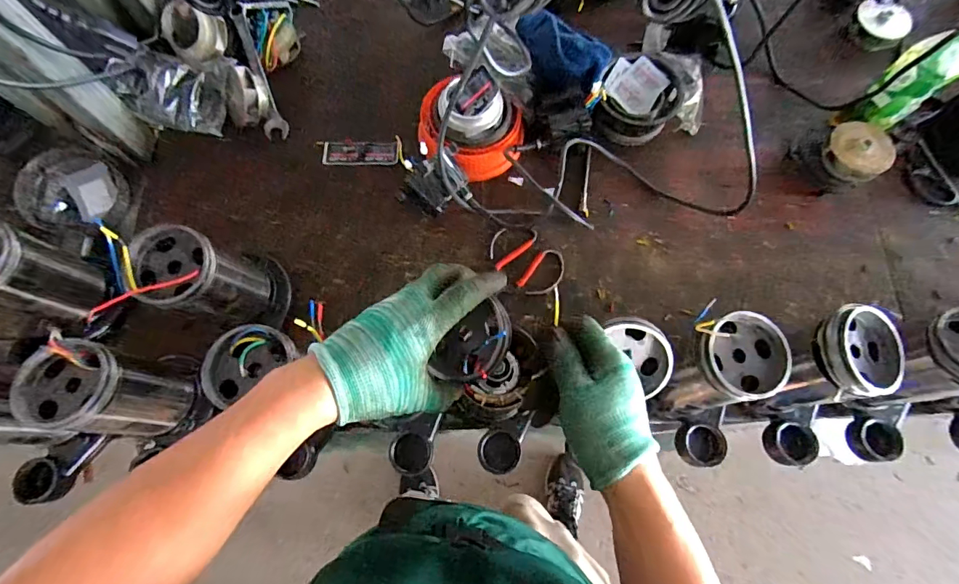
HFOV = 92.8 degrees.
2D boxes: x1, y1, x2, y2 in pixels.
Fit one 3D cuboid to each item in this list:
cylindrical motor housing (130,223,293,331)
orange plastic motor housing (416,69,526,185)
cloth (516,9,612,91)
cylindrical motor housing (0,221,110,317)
[{"bbox_3d":[-0.327,-0.008,0.578,0.095,0.203,0.095,0,74,-1],"label":"cylindrical motor housing"},{"bbox_3d":[-0.012,-0.248,0.700,0.166,0.085,0.138,14,74,3],"label":"orange plastic motor housing"},{"bbox_3d":[0.126,-0.364,0.697,0.163,0.049,0.106,36,76,9],"label":"cloth"},{"bbox_3d":[-0.559,-0.023,0.563,0.087,0.160,0.085,0,74,-1],"label":"cylindrical motor housing"}]

